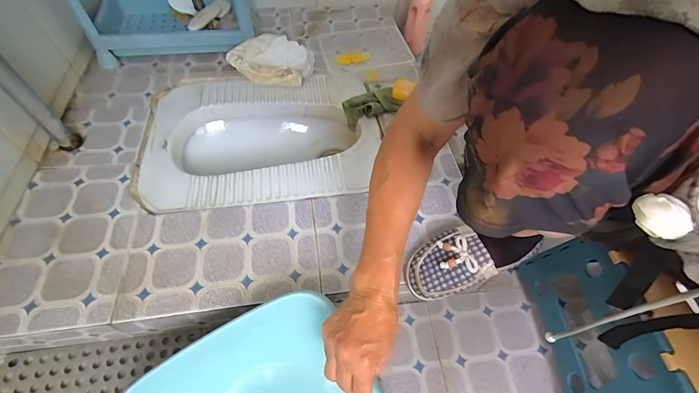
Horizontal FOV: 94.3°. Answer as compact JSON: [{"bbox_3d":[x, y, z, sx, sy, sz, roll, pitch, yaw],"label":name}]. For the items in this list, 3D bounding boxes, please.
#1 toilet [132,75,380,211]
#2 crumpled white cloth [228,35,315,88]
[{"bbox_3d":[-0.187,-0.099,0.741,0.466,0.158,0.357,-4,57,-7],"label":"toilet"},{"bbox_3d":[-0.185,-0.336,0.774,0.178,0.103,0.096,14,57,5],"label":"crumpled white cloth"}]

